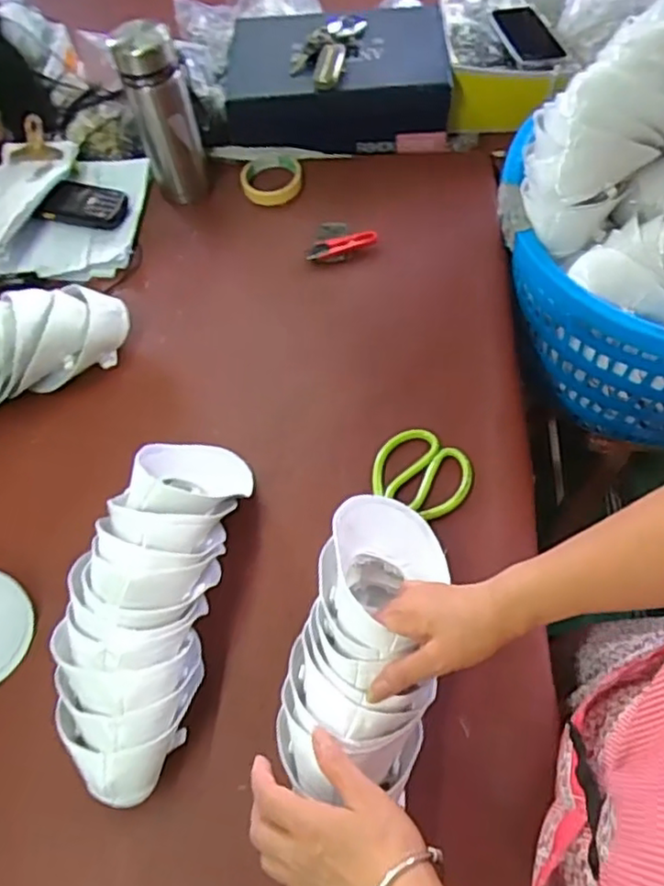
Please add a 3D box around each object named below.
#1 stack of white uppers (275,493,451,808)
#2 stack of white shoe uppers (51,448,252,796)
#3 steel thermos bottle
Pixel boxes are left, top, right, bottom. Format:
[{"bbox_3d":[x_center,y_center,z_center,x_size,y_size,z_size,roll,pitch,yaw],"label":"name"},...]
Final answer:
[{"bbox_3d":[0.034,0.170,0.564,0.120,0.082,0.262,11,56,10],"label":"stack of white uppers"},{"bbox_3d":[-0.172,0.131,0.610,0.118,0.106,0.343,7,60,8],"label":"stack of white shoe uppers"},{"bbox_3d":[-0.231,-0.452,0.888,0.081,0.204,0.082,-7,59,0],"label":"steel thermos bottle"}]

